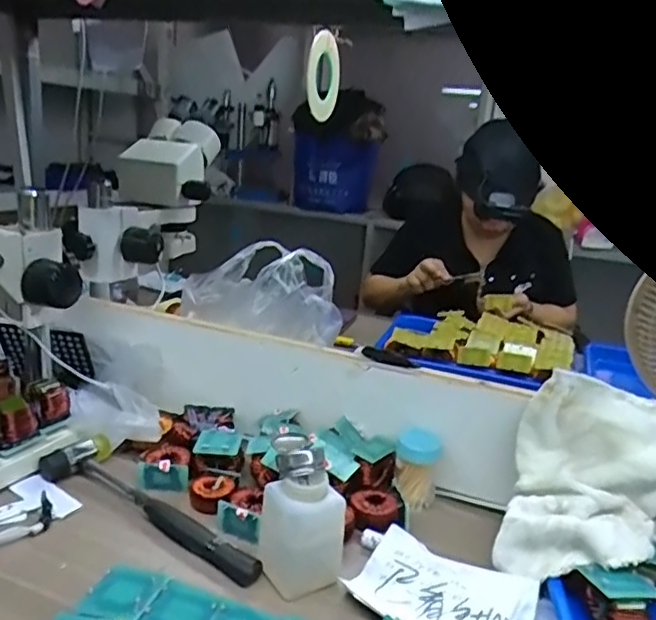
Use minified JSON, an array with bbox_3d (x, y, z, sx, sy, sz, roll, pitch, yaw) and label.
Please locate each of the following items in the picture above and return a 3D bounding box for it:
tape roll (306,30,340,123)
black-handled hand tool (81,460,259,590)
[{"bbox_3d":[-0.007,-0.397,1.034,0.010,0.142,0.128,12,19,22],"label":"tape roll"},{"bbox_3d":[-0.158,0.193,0.573,0.246,0.019,0.030,16,19,34],"label":"black-handled hand tool"}]

